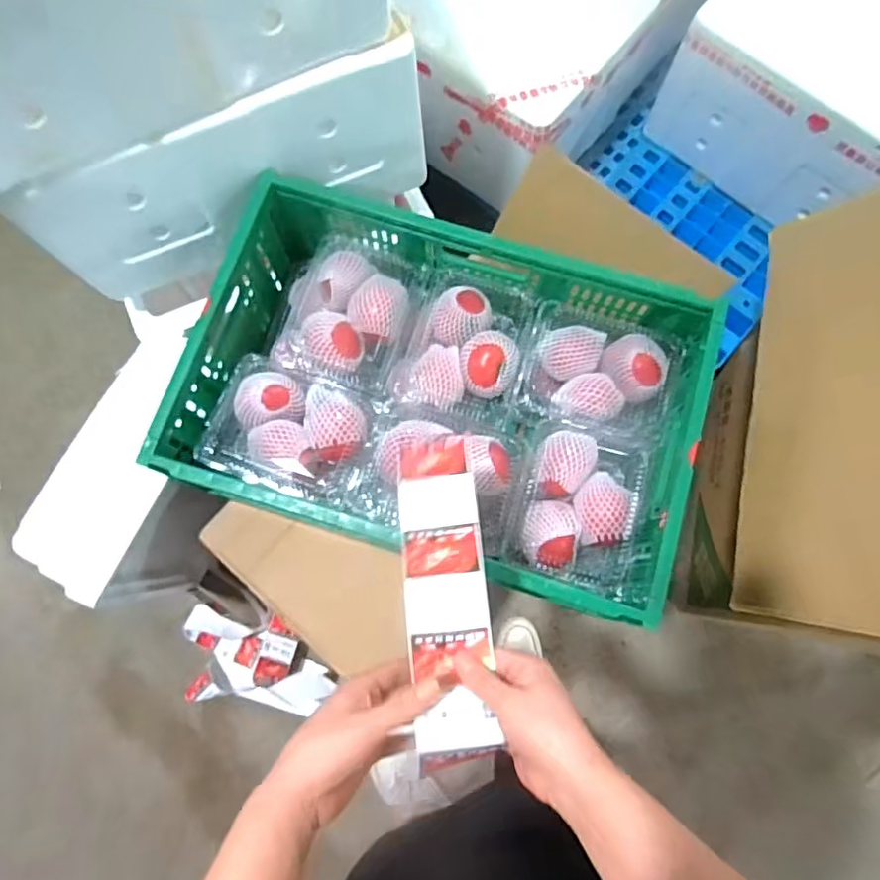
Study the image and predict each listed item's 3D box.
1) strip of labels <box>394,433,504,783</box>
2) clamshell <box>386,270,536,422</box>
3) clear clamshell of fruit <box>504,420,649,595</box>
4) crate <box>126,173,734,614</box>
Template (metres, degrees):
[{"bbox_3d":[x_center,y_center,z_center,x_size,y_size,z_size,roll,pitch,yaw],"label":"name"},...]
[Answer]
[{"bbox_3d":[0.004,0.114,0.474,0.063,0.012,0.252,-6,65,1],"label":"strip of labels"},{"bbox_3d":[0.029,-0.121,0.808,0.168,0.079,0.202,14,77,2],"label":"clamshell"},{"bbox_3d":[0.173,0.077,0.755,0.156,0.076,0.191,15,77,2],"label":"clear clamshell of fruit"},{"bbox_3d":[0.004,-0.054,0.755,0.589,0.158,0.390,17,77,3],"label":"crate"}]

